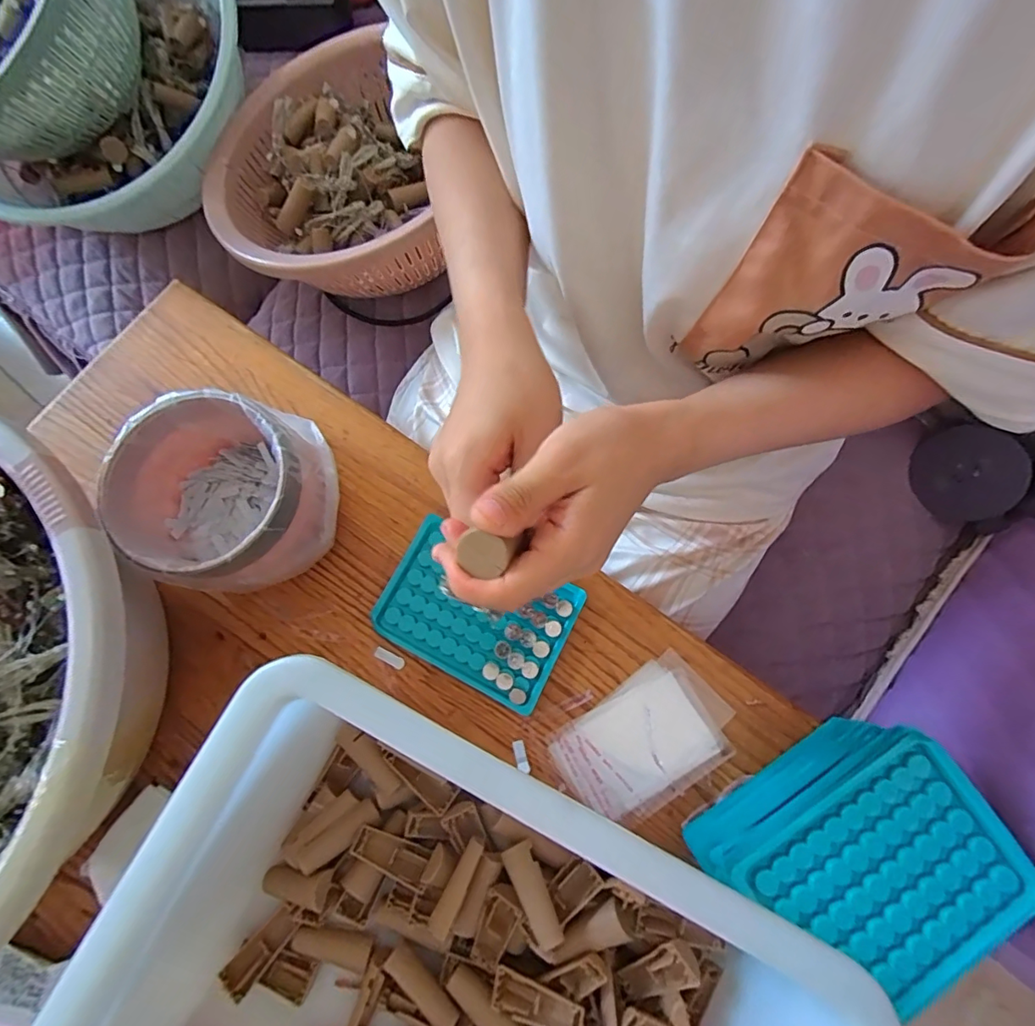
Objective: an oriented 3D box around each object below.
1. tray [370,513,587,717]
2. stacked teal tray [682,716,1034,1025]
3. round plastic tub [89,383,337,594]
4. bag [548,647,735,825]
[{"bbox_3d":[-0.030,0.071,0.370,0.132,0.009,0.090,26,78,8],"label":"tray"},{"bbox_3d":[0.189,0.198,0.300,0.138,0.073,0.101,-32,77,-6],"label":"stacked teal tray"},{"bbox_3d":[-0.197,-0.012,0.358,0.118,0.088,0.116,0,75,2],"label":"round plastic tub"},{"bbox_3d":[0.087,0.154,0.349,0.112,0.005,0.075,-36,77,-7],"label":"bag"}]

